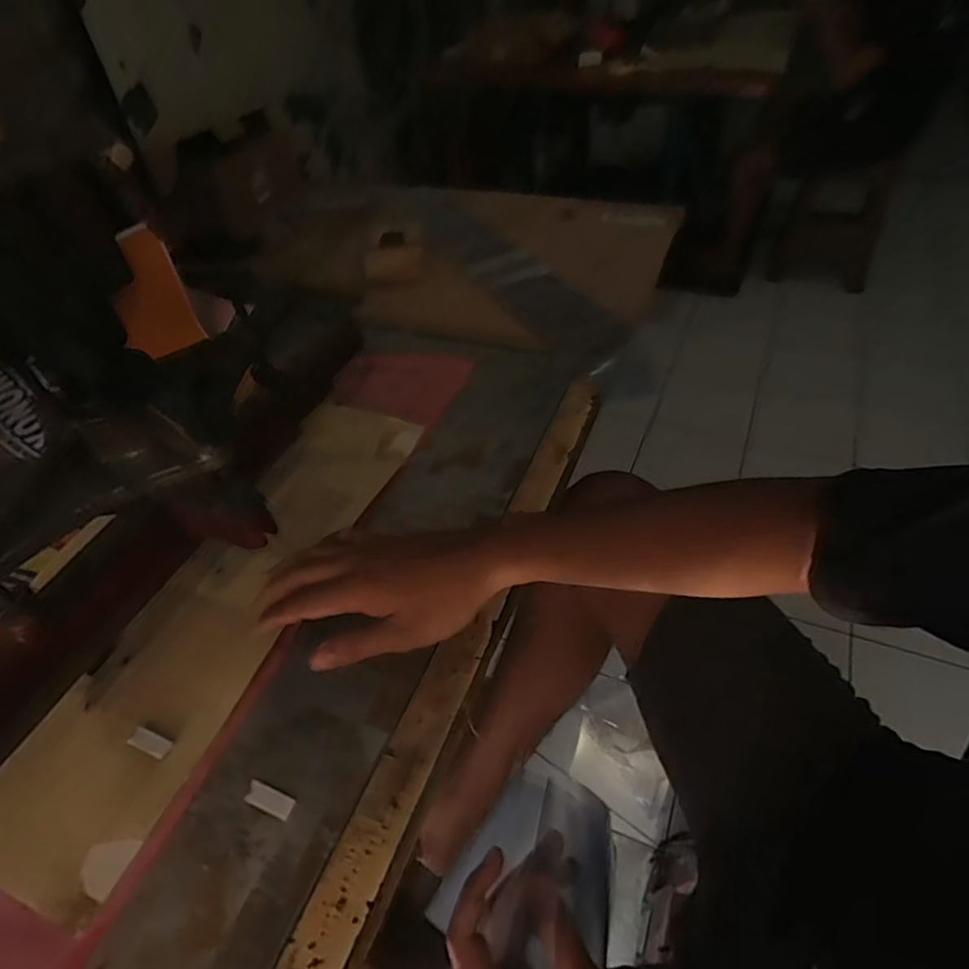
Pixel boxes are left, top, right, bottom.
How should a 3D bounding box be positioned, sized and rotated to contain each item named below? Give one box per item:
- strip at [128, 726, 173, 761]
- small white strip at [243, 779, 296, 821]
[{"bbox_3d":[-0.221,0.170,0.392,0.029,0.004,0.012,14,48,19],"label":"strip"},{"bbox_3d":[-0.129,0.191,0.359,0.031,0.008,0.013,14,48,19],"label":"small white strip"}]

